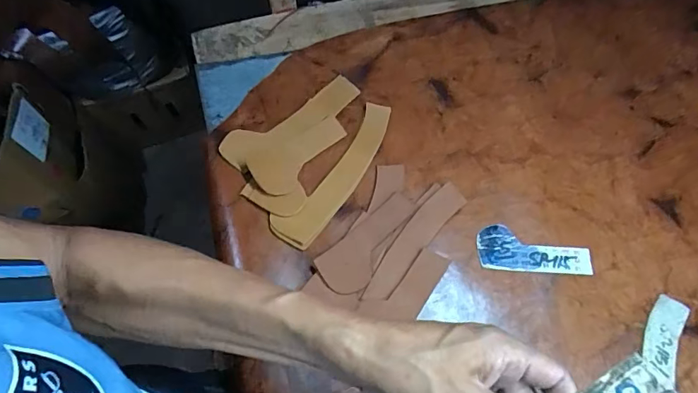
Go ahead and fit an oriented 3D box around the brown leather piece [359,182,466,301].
[{"bbox_3d":[0.071,0.051,0.513,0.034,0.005,0.161,40,72,8],"label":"brown leather piece"}]

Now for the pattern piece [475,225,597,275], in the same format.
[{"bbox_3d":[0.207,0.061,0.514,0.122,0.005,0.050,7,63,3],"label":"pattern piece"}]

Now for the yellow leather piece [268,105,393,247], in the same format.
[{"bbox_3d":[-0.010,-0.033,0.555,0.050,0.008,0.211,32,67,14],"label":"yellow leather piece"}]

